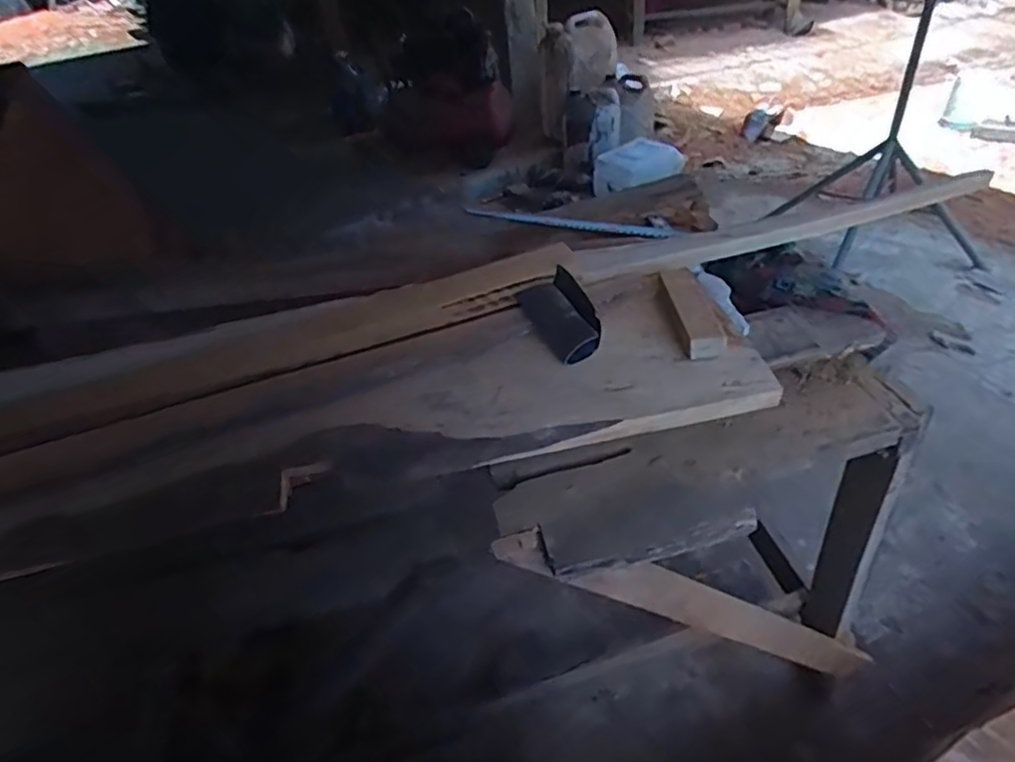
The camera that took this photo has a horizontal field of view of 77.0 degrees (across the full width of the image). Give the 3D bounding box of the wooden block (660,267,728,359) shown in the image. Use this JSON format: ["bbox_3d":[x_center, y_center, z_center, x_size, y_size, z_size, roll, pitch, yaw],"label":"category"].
[{"bbox_3d":[0.181,-0.072,0.626,0.036,0.016,0.138,-4,37,2],"label":"wooden block"}]

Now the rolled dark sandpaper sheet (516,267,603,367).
[{"bbox_3d":[0.056,-0.065,0.632,0.055,0.041,0.104,-18,39,-16],"label":"rolled dark sandpaper sheet"}]

